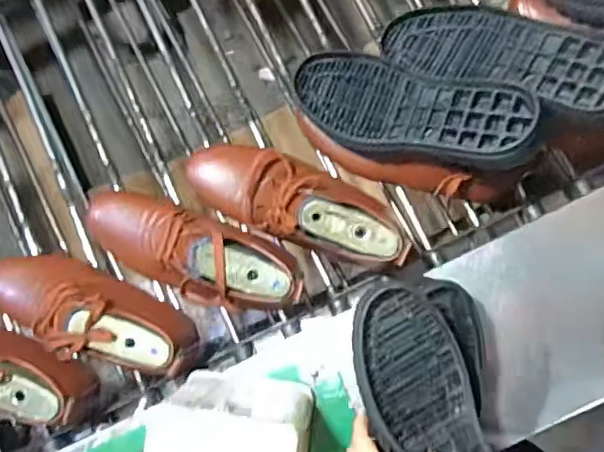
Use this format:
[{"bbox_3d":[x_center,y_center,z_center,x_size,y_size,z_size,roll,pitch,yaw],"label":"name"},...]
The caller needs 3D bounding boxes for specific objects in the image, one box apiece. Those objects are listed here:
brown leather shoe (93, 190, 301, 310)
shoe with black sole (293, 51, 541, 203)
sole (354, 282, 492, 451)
[{"bbox_3d":[-0.138,0.026,0.637,0.281,0.088,0.085,16,84,27],"label":"brown leather shoe"},{"bbox_3d":[0.118,-0.110,0.631,0.277,0.120,0.115,24,85,28],"label":"shoe with black sole"},{"bbox_3d":[0.133,0.199,0.555,0.107,0.021,0.289,-26,83,1],"label":"sole"}]

